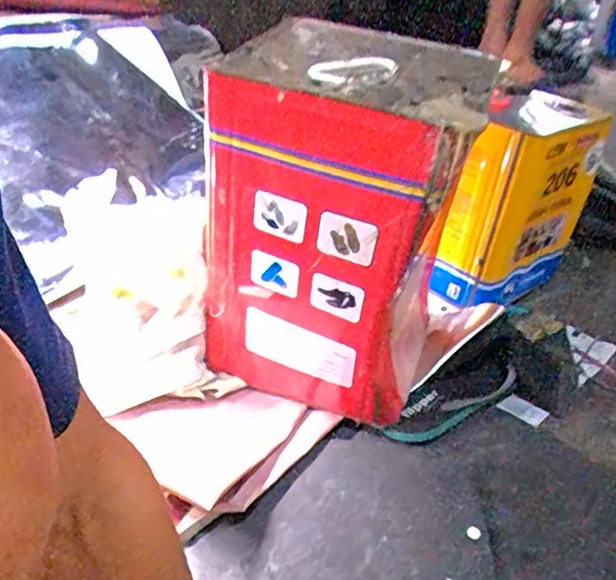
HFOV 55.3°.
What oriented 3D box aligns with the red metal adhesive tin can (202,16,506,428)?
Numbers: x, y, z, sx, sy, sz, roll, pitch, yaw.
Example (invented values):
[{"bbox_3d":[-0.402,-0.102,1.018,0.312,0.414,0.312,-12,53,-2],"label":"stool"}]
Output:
[{"bbox_3d":[0.045,-0.073,0.640,0.231,0.334,0.252,14,37,18],"label":"red metal adhesive tin can"}]

